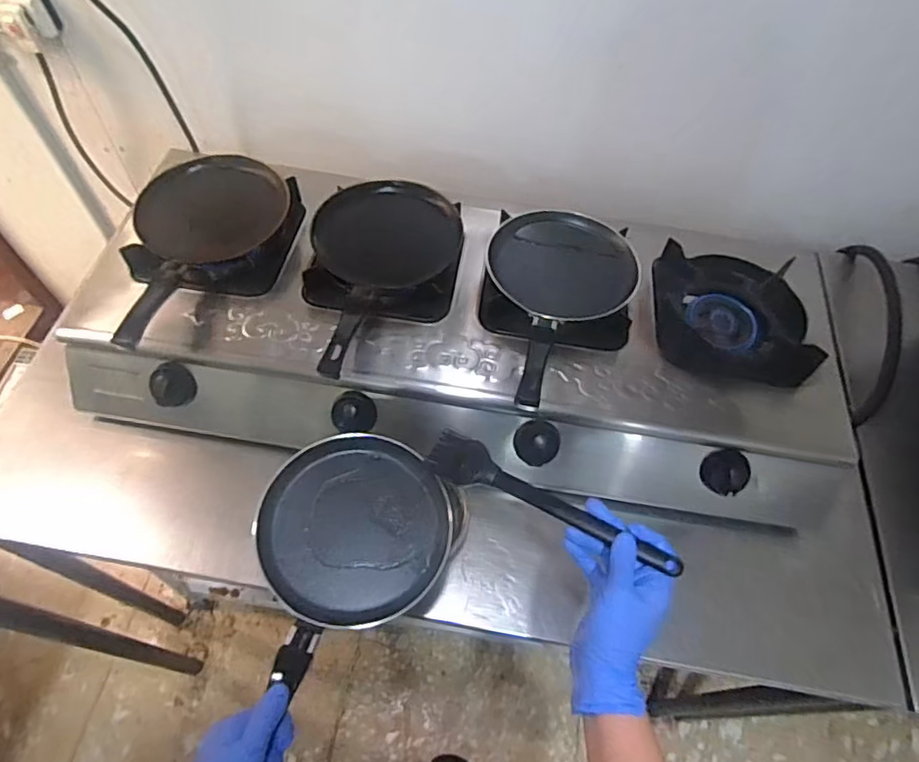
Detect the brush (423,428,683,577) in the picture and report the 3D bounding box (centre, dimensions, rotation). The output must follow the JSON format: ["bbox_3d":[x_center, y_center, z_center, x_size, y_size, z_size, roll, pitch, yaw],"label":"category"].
[{"bbox_3d":[0.080,0.109,0.541,0.244,0.023,0.041,22,60,22],"label":"brush"}]

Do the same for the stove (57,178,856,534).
[{"bbox_3d":[0.012,-0.035,0.738,0.895,0.191,0.289,10,59,2],"label":"stove"}]

